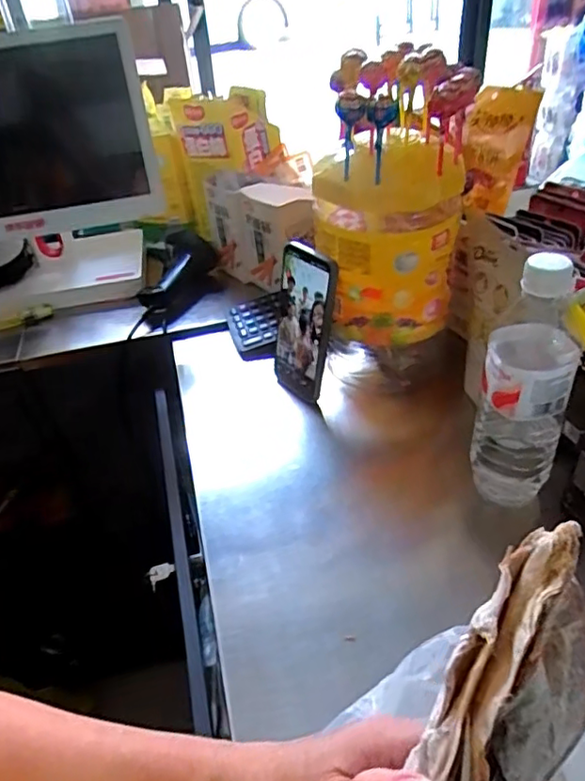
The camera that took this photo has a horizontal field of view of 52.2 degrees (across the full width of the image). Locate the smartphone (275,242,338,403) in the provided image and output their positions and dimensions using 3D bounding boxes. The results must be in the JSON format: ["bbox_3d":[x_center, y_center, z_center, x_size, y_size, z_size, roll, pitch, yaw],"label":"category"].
[{"bbox_3d":[0.011,-0.066,0.625,0.066,0.166,0.012,31,41,33],"label":"smartphone"}]

